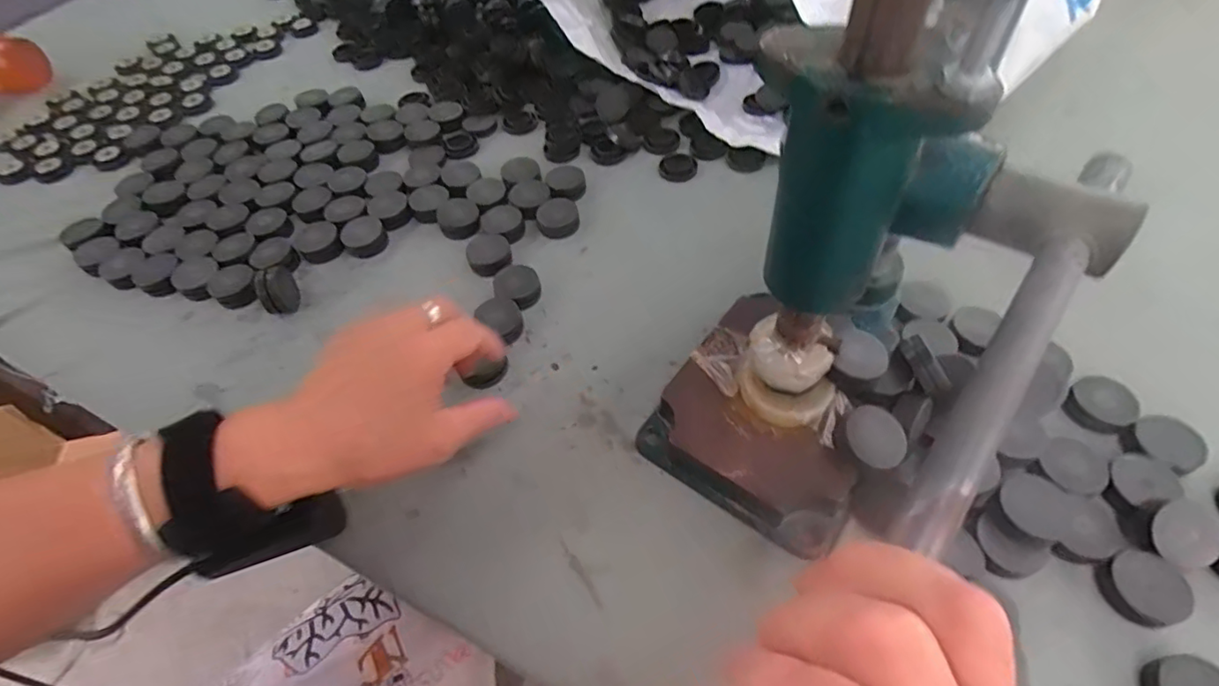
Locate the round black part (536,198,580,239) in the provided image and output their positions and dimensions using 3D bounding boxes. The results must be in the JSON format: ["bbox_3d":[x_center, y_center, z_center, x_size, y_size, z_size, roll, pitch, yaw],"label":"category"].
[{"bbox_3d":[-0.041,-0.099,0.470,0.033,0.013,0.034,-3,53,4],"label":"round black part"}]

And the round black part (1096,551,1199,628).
[{"bbox_3d":[0.254,0.116,0.277,0.031,0.009,0.031,-3,53,4],"label":"round black part"}]

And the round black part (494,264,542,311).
[{"bbox_3d":[-0.066,-0.040,0.426,0.031,0.015,0.036,-15,54,-6],"label":"round black part"}]

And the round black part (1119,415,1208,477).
[{"bbox_3d":[0.303,0.055,0.319,0.034,0.010,0.030,10,55,13],"label":"round black part"}]

